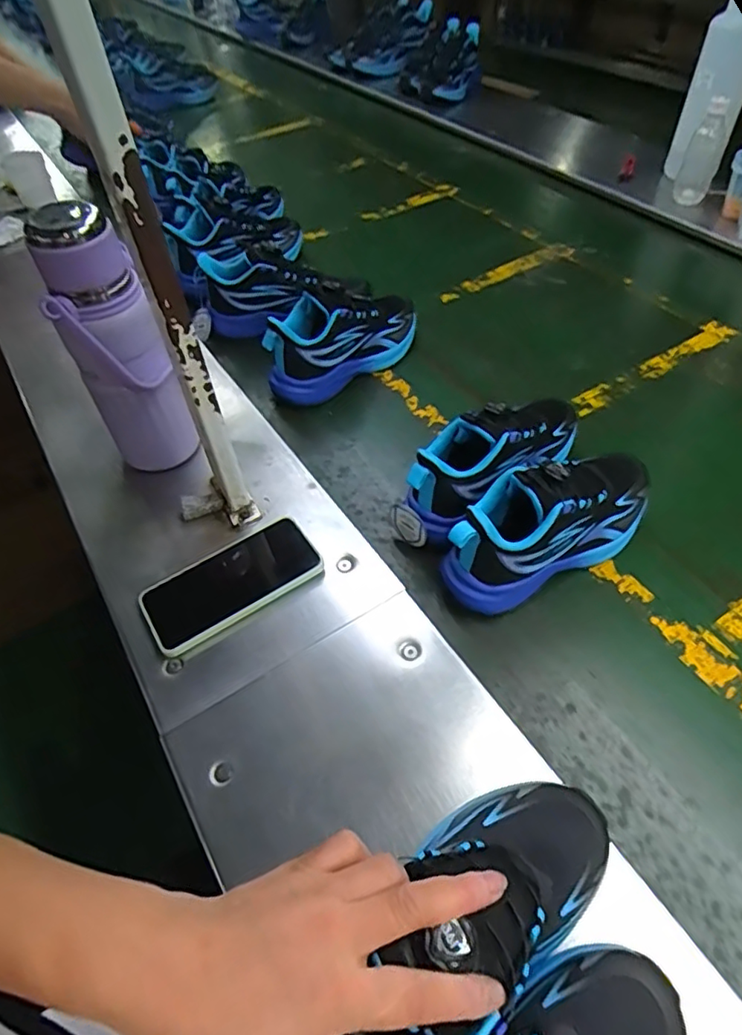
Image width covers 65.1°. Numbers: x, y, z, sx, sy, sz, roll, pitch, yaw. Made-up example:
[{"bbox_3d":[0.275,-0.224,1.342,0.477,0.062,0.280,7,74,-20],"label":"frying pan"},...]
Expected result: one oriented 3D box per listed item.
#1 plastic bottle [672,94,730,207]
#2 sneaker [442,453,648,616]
[{"bbox_3d":[0.543,-0.597,0.950,0.052,0.150,0.061,25,57,19],"label":"plastic bottle"},{"bbox_3d":[0.171,-0.001,0.534,0.227,0.112,0.082,-28,55,-18],"label":"sneaker"}]

